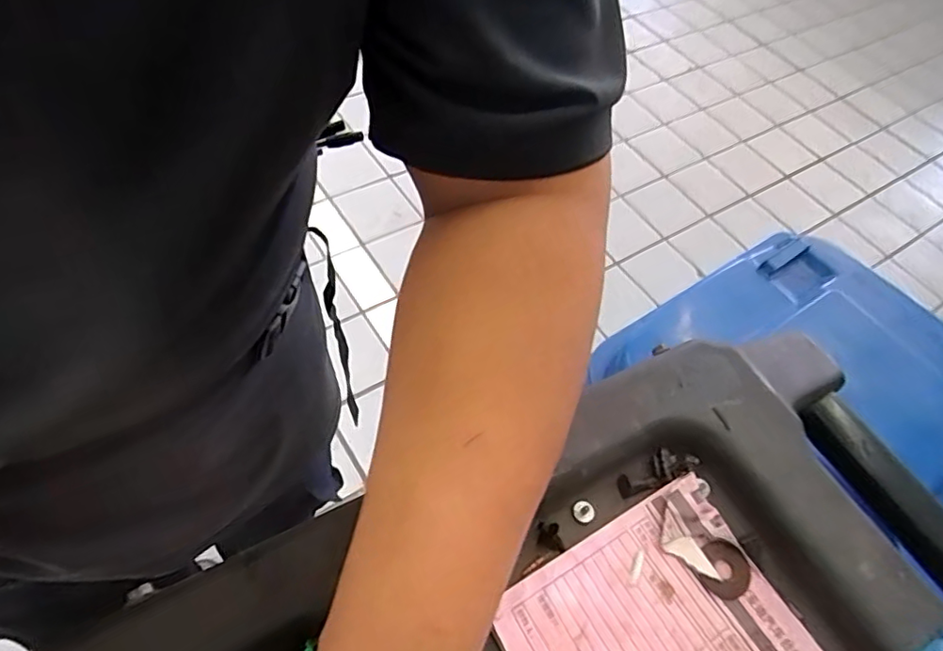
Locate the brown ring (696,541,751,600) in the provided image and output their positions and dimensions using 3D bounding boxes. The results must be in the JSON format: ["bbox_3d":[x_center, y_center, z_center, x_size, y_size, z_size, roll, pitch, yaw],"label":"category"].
[{"bbox_3d":[0.139,0.134,0.323,0.027,0.004,0.028,4,56,-6],"label":"brown ring"}]

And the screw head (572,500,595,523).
[{"bbox_3d":[0.064,0.106,0.336,0.013,0.004,0.012,4,56,-6],"label":"screw head"}]

